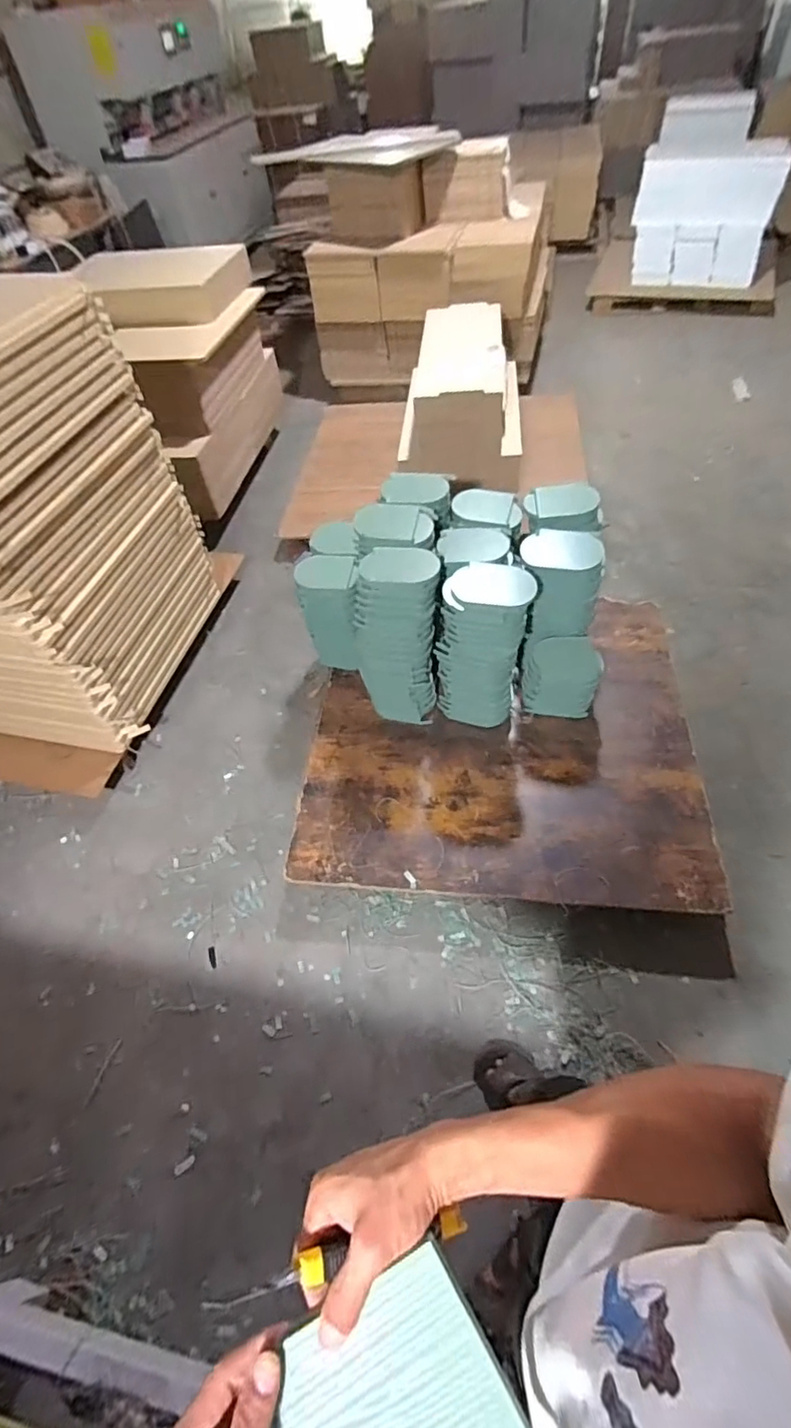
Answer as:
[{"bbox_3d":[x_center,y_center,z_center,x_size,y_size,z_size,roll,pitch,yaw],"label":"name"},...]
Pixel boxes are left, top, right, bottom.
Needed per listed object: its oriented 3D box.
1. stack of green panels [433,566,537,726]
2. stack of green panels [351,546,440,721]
[{"bbox_3d":[0.247,-0.166,1.636,0.243,0.540,0.128,14,56,16],"label":"stack of green panels"},{"bbox_3d":[0.012,-0.194,1.664,0.254,0.549,0.169,-6,53,2],"label":"stack of green panels"}]

